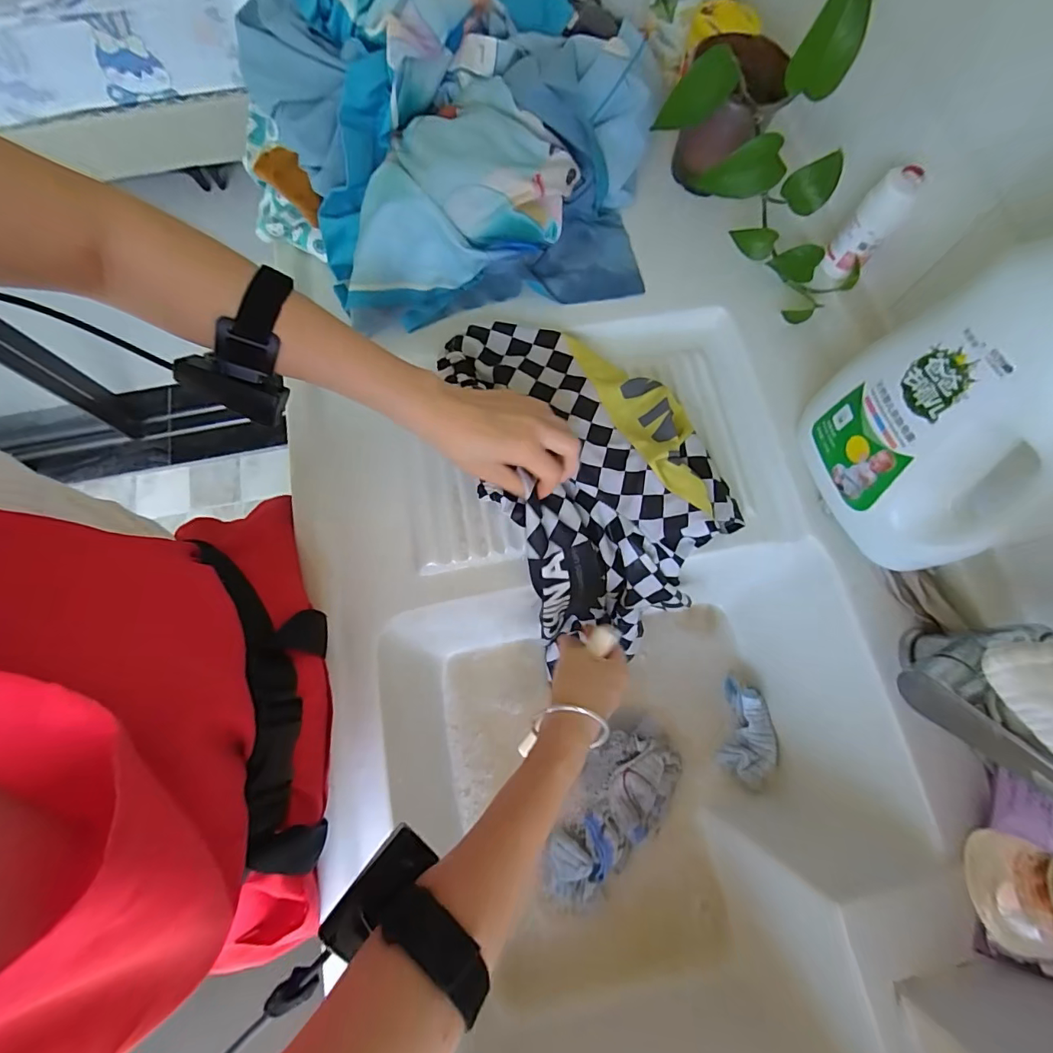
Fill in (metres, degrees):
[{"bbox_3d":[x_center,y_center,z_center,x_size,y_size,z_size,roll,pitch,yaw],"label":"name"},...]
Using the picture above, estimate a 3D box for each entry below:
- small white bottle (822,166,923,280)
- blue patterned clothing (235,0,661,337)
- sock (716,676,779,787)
[{"bbox_3d":[0.345,-0.303,0.485,0.041,0.099,0.047,41,51,11],"label":"small white bottle"},{"bbox_3d":[-0.068,-0.429,0.491,0.423,0.190,0.382,-15,75,-4],"label":"blue patterned clothing"},{"bbox_3d":[0.256,0.237,0.554,0.053,0.031,0.106,12,74,3],"label":"sock"}]

